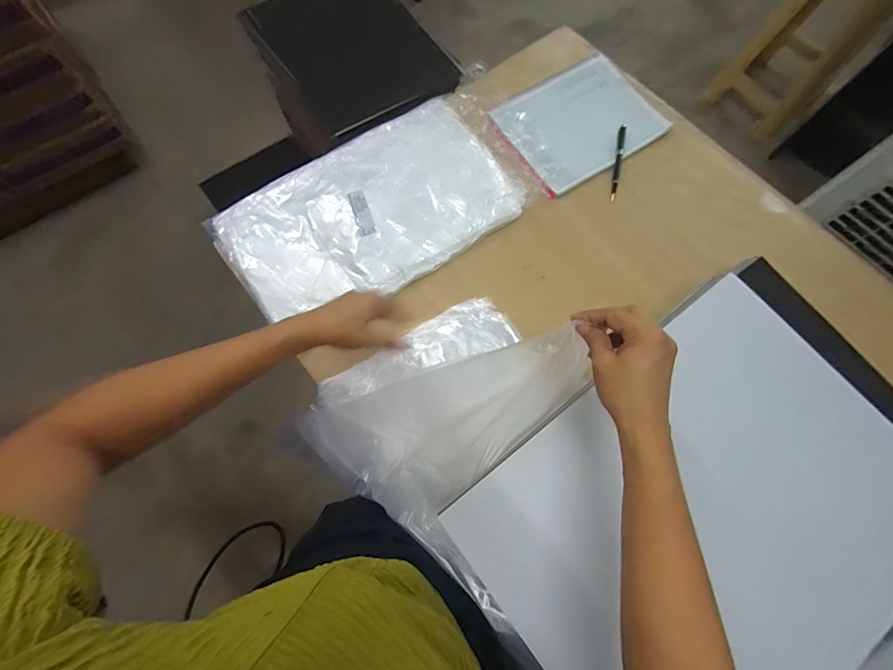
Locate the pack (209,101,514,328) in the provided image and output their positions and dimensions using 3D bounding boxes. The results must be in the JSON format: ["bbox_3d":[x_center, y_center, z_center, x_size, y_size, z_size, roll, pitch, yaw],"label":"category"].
[{"bbox_3d":[-0.119,-0.207,0.668,0.457,0.025,0.283,-35,76,-13],"label":"pack"}]

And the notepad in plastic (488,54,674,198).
[{"bbox_3d":[0.244,-0.397,0.746,0.291,0.015,0.211,-33,75,-12],"label":"notepad in plastic"}]

